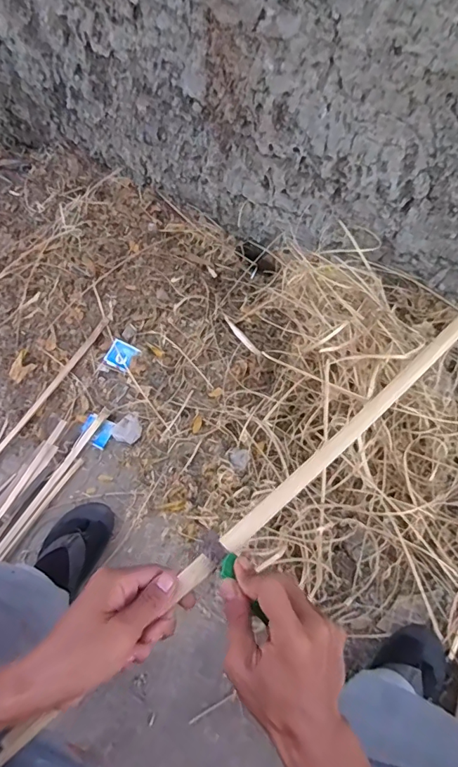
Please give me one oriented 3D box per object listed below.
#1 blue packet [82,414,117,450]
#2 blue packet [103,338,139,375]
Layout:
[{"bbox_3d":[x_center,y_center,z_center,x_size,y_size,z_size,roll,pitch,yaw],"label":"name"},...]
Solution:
[{"bbox_3d":[-0.271,0.098,0.934,0.060,0.012,0.058,22,62,10],"label":"blue packet"},{"bbox_3d":[-0.235,-0.060,0.984,0.059,0.005,0.063,30,80,5],"label":"blue packet"}]

